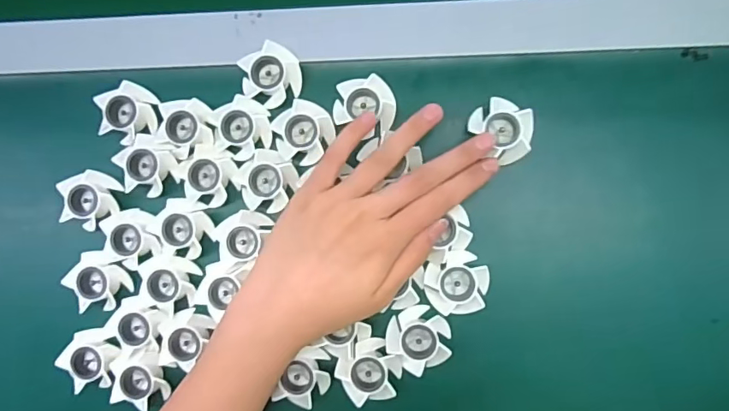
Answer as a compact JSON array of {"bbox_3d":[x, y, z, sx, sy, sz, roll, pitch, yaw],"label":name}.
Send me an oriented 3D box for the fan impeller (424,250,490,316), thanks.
[{"bbox_3d":[0.061,0.051,0.332,0.041,0.020,0.039,-7,88,5],"label":"fan impeller"}]

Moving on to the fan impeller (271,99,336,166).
[{"bbox_3d":[-0.041,-0.050,0.339,0.037,0.015,0.039,0,88,5],"label":"fan impeller"}]

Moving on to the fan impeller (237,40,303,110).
[{"bbox_3d":[-0.064,-0.090,0.345,0.040,0.018,0.039,-24,87,4],"label":"fan impeller"}]

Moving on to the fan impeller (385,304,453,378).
[{"bbox_3d":[0.037,0.088,0.332,0.040,0.017,0.039,0,88,5],"label":"fan impeller"}]

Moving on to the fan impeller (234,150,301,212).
[{"bbox_3d":[-0.067,-0.016,0.341,0.040,0.015,0.039,0,88,5],"label":"fan impeller"}]

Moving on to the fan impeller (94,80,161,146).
[{"bbox_3d":[-0.166,-0.065,0.351,0.041,0.017,0.035,-37,86,3],"label":"fan impeller"}]

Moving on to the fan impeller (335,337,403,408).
[{"bbox_3d":[0.004,0.111,0.332,0.040,0.015,0.039,0,86,5],"label":"fan impeller"}]

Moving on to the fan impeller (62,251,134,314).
[{"bbox_3d":[-0.188,0.054,0.353,0.037,0.017,0.037,-41,86,3],"label":"fan impeller"}]

